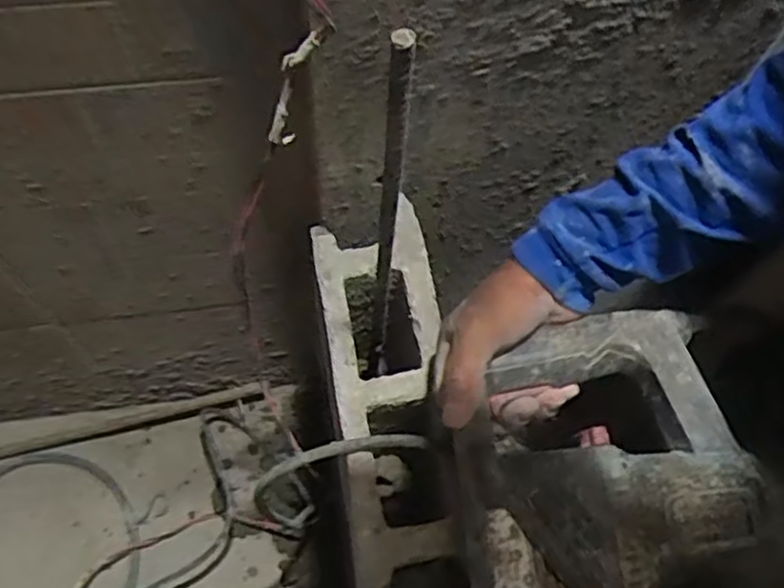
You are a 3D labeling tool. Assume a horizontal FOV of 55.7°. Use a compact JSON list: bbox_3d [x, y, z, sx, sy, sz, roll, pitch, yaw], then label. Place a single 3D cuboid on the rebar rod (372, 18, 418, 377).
[{"bbox_3d":[-0.004,-0.021,0.516,0.012,0.436,0.011,12,65,2],"label":"rebar rod"}]

